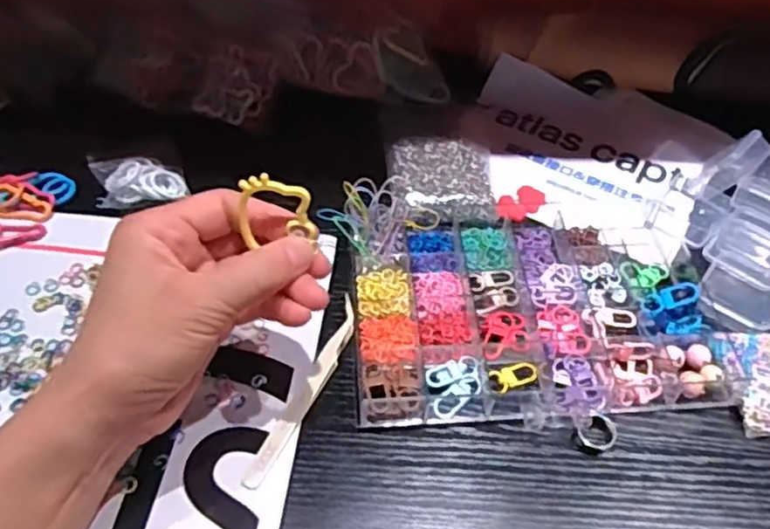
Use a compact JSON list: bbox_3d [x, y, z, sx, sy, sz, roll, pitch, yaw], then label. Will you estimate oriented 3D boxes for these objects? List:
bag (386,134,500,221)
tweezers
[{"bbox_3d":[0.041,-0.065,0.474,0.073,0.009,0.084,1,50,0],"label":"bag"},{"bbox_3d":[-0.041,0.067,0.368,0.013,0.005,0.117,20,53,16],"label":"tweezers"}]

